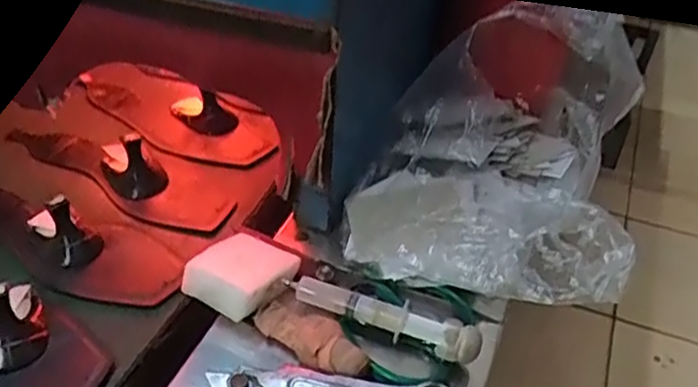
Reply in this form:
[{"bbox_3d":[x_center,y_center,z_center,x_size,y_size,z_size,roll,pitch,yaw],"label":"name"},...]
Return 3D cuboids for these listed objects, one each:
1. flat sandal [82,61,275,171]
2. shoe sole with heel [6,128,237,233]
[{"bbox_3d":[-0.195,-0.092,0.758,0.263,0.034,0.101,21,42,24],"label":"flat sandal"},{"bbox_3d":[-0.219,-0.031,0.652,0.254,0.053,0.096,15,40,17],"label":"shoe sole with heel"}]

